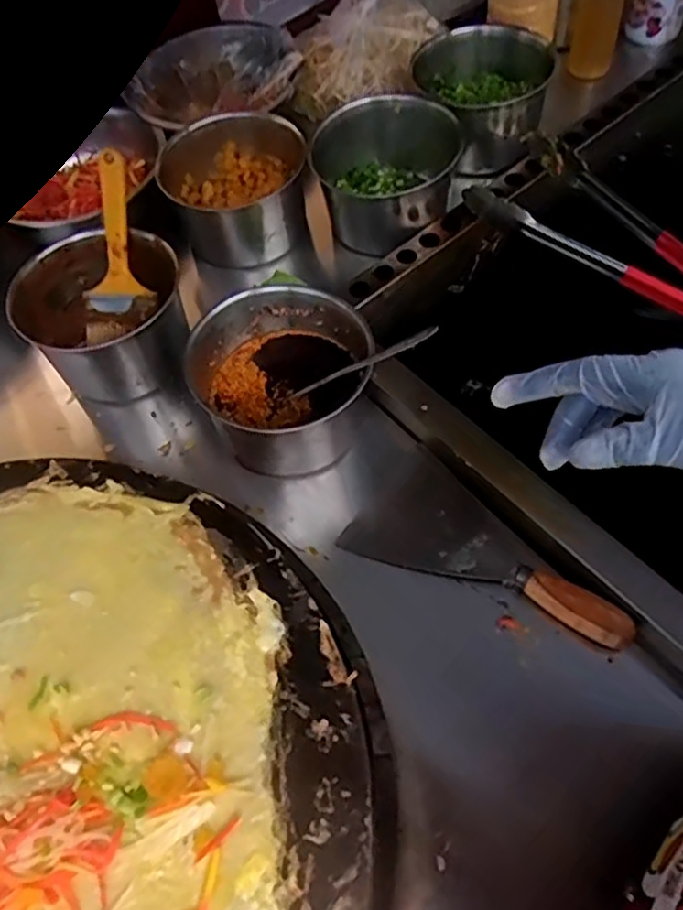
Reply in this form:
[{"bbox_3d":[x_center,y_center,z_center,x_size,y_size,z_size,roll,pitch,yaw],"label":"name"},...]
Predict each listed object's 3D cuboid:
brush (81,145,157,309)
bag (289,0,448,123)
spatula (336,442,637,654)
[{"bbox_3d":[-0.201,-0.197,0.616,0.055,0.137,0.012,6,18,6],"label":"brush"},{"bbox_3d":[0.025,-0.458,0.782,0.158,0.104,0.112,9,61,12],"label":"bag"},{"bbox_3d":[0.110,0.078,0.524,0.208,0.033,0.110,34,67,20],"label":"spatula"}]

